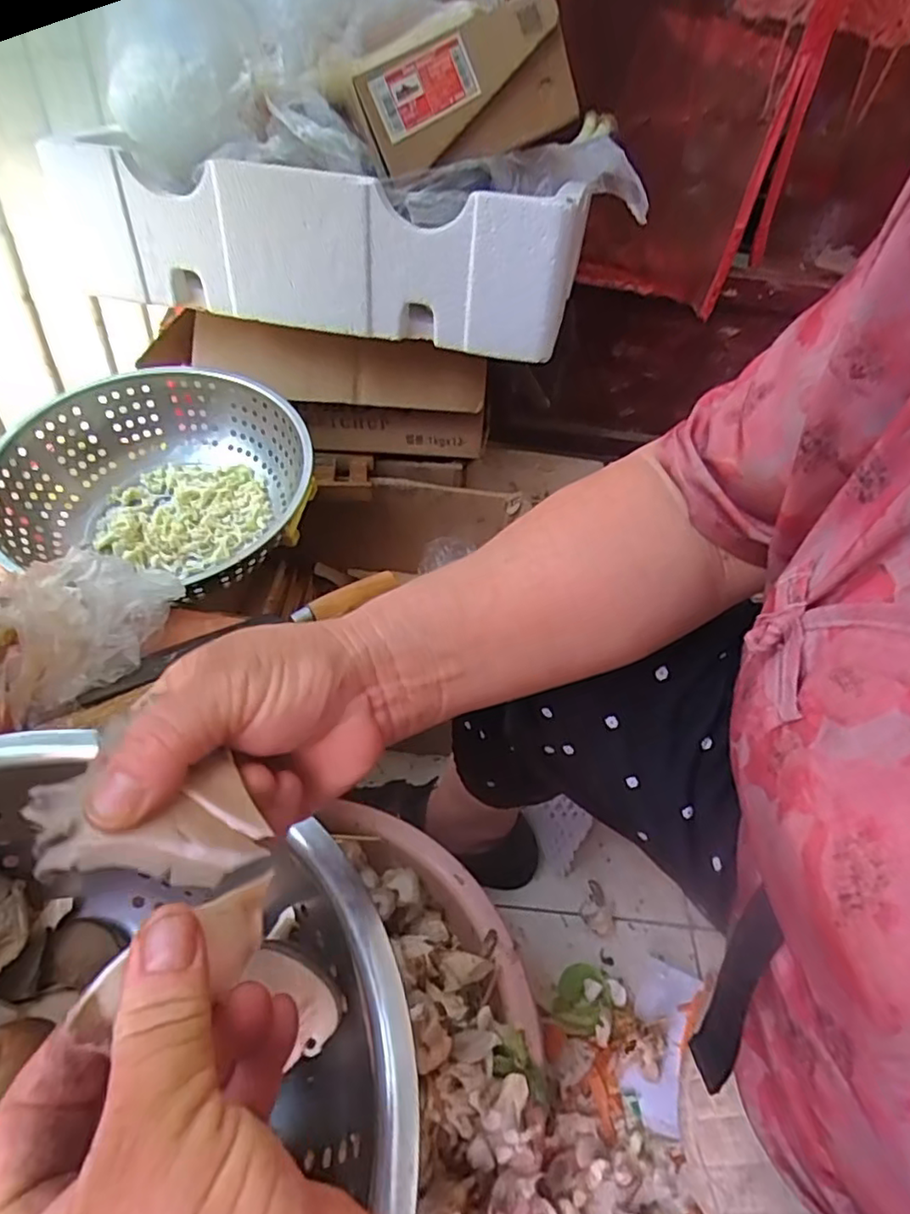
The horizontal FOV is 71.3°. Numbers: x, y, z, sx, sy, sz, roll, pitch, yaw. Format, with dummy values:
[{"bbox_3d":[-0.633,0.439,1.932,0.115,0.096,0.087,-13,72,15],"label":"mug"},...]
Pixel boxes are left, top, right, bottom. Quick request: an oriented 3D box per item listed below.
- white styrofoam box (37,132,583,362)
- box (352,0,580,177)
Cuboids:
[{"bbox_3d":[-0.166,-0.388,0.697,0.570,0.156,0.066,11,42,5],"label":"white styrofoam box"},{"bbox_3d":[0.015,-0.524,0.642,0.264,0.117,0.062,-30,52,-16],"label":"box"}]

